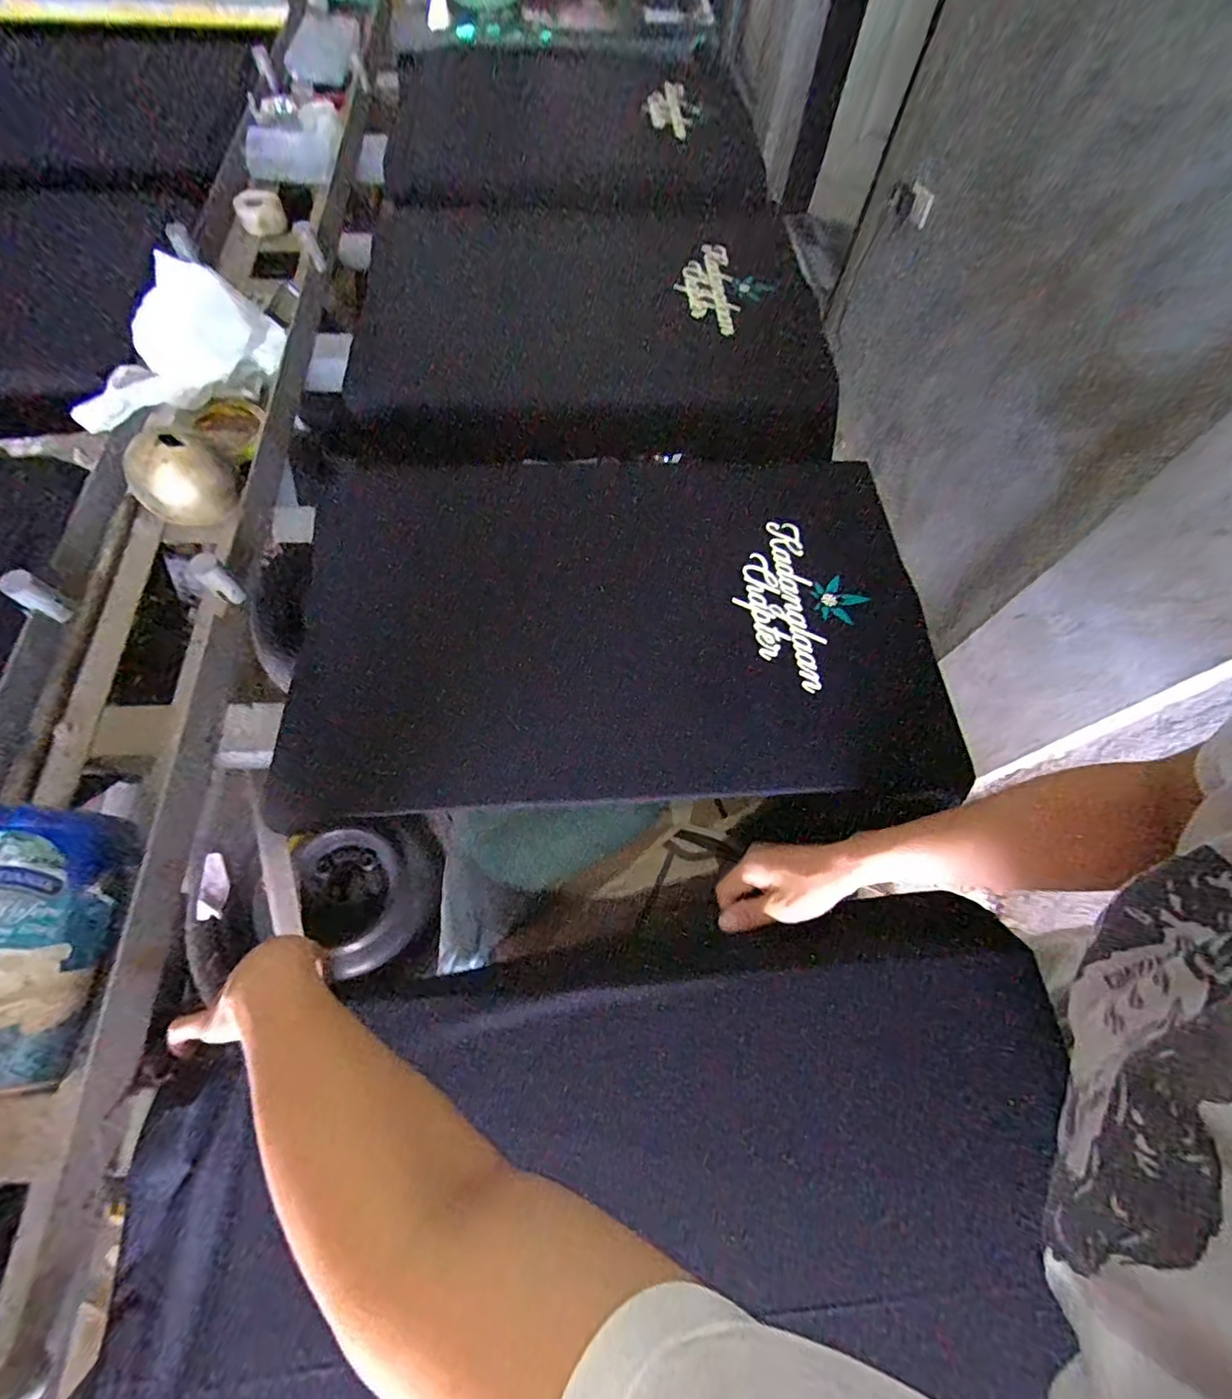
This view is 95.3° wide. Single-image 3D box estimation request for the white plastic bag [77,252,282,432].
[{"bbox_3d":[-0.471,-0.375,0.607,0.073,0.104,0.244,38,68,14],"label":"white plastic bag"}]

